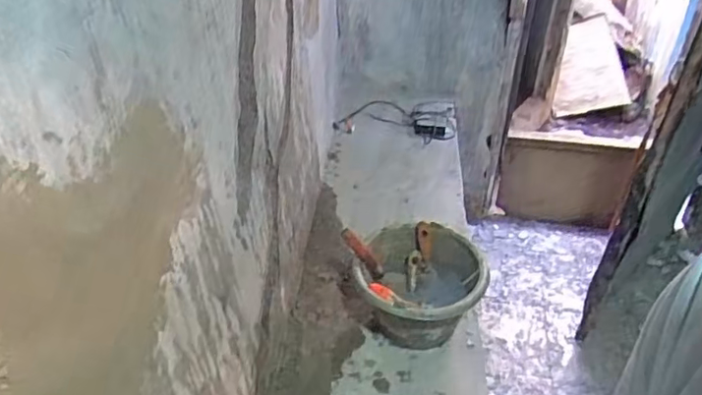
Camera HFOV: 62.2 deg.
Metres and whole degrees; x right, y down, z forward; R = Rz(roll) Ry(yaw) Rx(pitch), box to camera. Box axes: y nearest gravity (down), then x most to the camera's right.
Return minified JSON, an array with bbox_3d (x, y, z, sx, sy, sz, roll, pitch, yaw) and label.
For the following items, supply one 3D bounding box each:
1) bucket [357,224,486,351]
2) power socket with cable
[{"bbox_3d":[0.133,0.191,1.158,0.240,0.179,0.227,0,37,0],"label":"bucket"},{"bbox_3d":[0.143,-0.251,1.880,0.384,0.056,0.231,3,37,4],"label":"power socket with cable"}]

